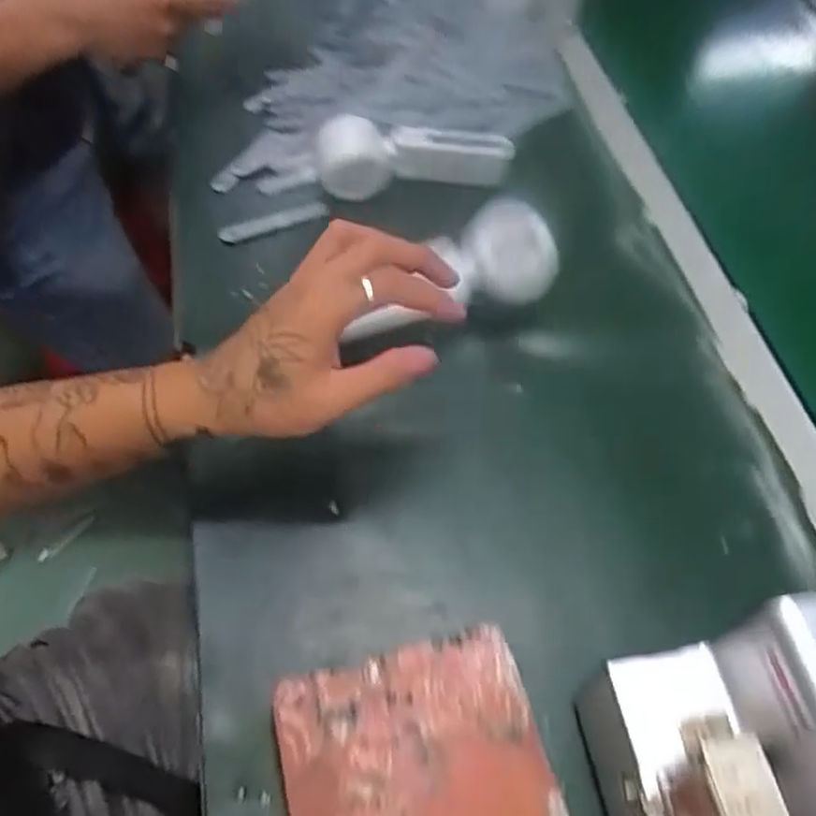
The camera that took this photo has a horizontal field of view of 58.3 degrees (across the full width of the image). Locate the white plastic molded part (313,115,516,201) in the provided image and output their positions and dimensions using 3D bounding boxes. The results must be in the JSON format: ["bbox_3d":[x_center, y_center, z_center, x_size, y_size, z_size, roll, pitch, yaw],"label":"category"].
[{"bbox_3d":[0.005,-0.220,0.645,0.168,0.080,0.032,-2,56,-4],"label":"white plastic molded part"}]

